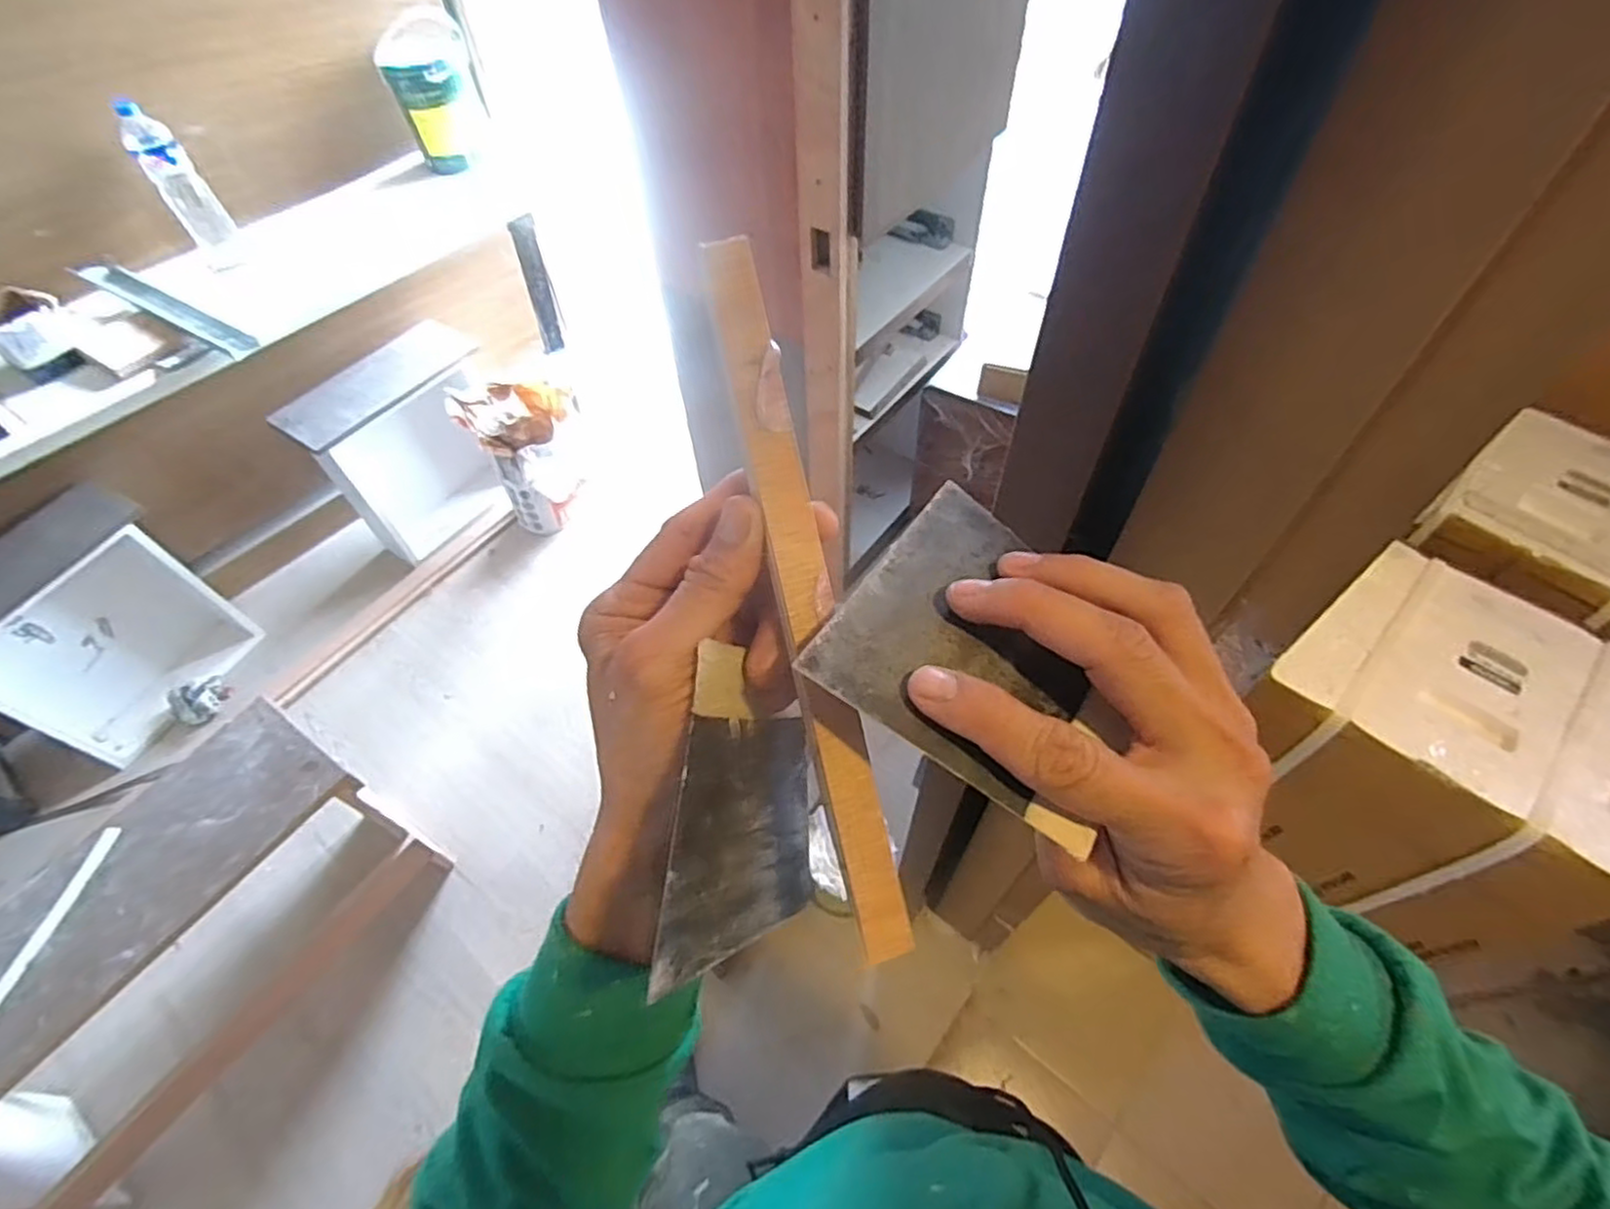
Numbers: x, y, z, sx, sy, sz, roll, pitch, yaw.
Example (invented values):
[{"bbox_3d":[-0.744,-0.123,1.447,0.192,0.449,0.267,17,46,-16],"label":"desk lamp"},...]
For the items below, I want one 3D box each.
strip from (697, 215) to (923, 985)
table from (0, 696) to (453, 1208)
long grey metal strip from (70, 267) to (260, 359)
[{"bbox_3d":[0.000,-0.006,0.231,0.018,0.005,0.235,-12,86,-12],"label":"strip"},{"bbox_3d":[-1.020,0.564,1.168,0.288,0.413,0.696,29,60,21],"label":"table"},{"bbox_3d":[-1.167,-0.544,1.294,0.445,0.015,0.063,26,41,12],"label":"long grey metal strip"}]

